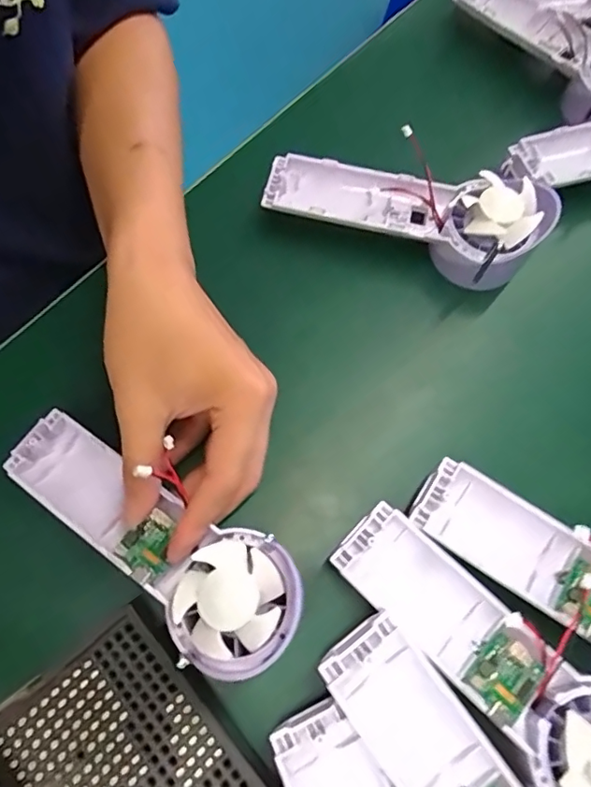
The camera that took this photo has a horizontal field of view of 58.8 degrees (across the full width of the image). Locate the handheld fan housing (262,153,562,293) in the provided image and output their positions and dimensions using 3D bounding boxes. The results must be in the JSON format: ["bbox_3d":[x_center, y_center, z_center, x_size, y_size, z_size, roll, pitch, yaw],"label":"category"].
[{"bbox_3d":[0.070,-0.123,0.334,0.173,0.045,0.068,17,70,4],"label":"handheld fan housing"}]

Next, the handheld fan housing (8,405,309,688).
[{"bbox_3d":[-0.074,0.065,0.259,0.170,0.032,0.062,31,71,23],"label":"handheld fan housing"}]

